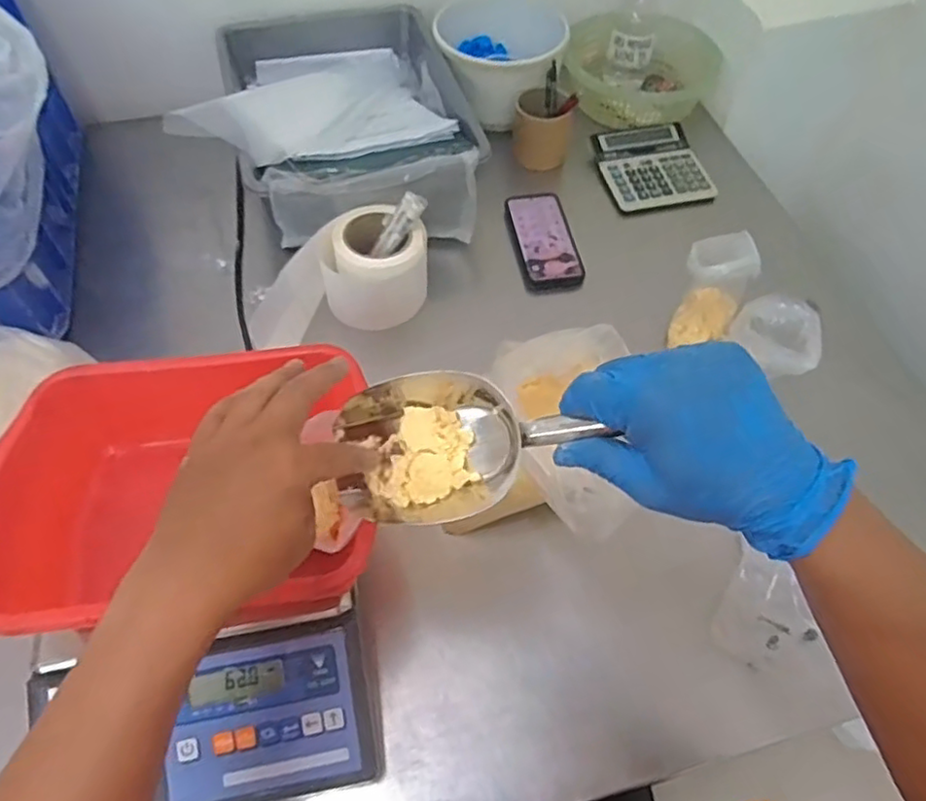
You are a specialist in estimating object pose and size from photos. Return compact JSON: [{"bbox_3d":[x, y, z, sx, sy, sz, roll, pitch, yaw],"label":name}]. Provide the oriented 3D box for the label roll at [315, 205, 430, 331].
[{"bbox_3d":[-0.106,-0.161,0.786,0.126,0.083,0.115,0,57,-1],"label":"label roll"}]

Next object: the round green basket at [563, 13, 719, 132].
[{"bbox_3d":[0.283,-0.542,1.027,0.230,0.102,0.213,19,58,11],"label":"round green basket"}]

